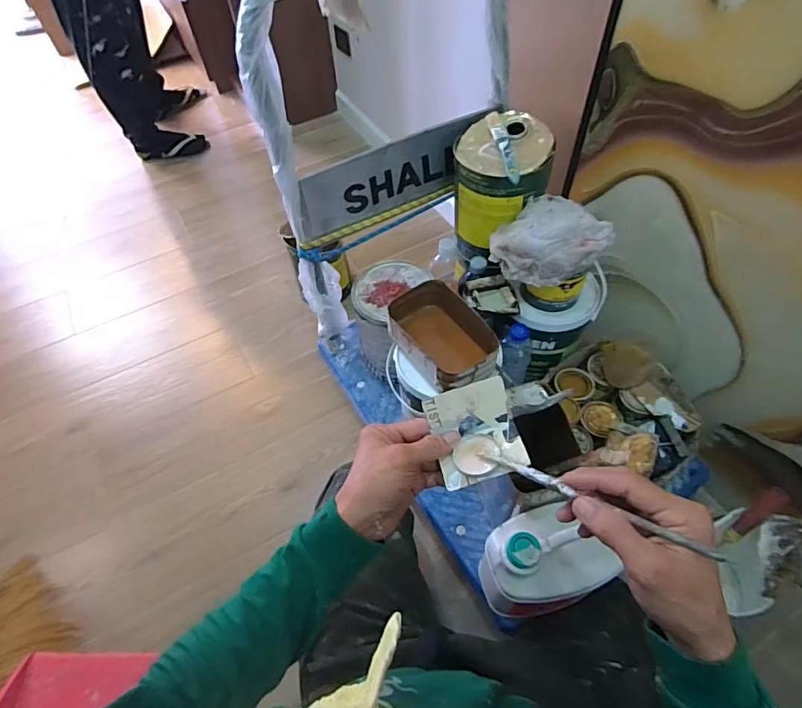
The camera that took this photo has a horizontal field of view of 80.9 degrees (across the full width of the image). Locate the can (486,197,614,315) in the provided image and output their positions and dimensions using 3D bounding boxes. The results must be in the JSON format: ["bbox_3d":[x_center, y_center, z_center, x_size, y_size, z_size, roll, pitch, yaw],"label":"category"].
[{"bbox_3d":[0.233,-0.149,0.762,0.132,0.149,0.159,-38,61,-22],"label":"can"}]

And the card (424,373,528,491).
[{"bbox_3d":[0.067,0.070,0.416,0.074,0.035,0.077,-13,55,-7],"label":"card"}]

